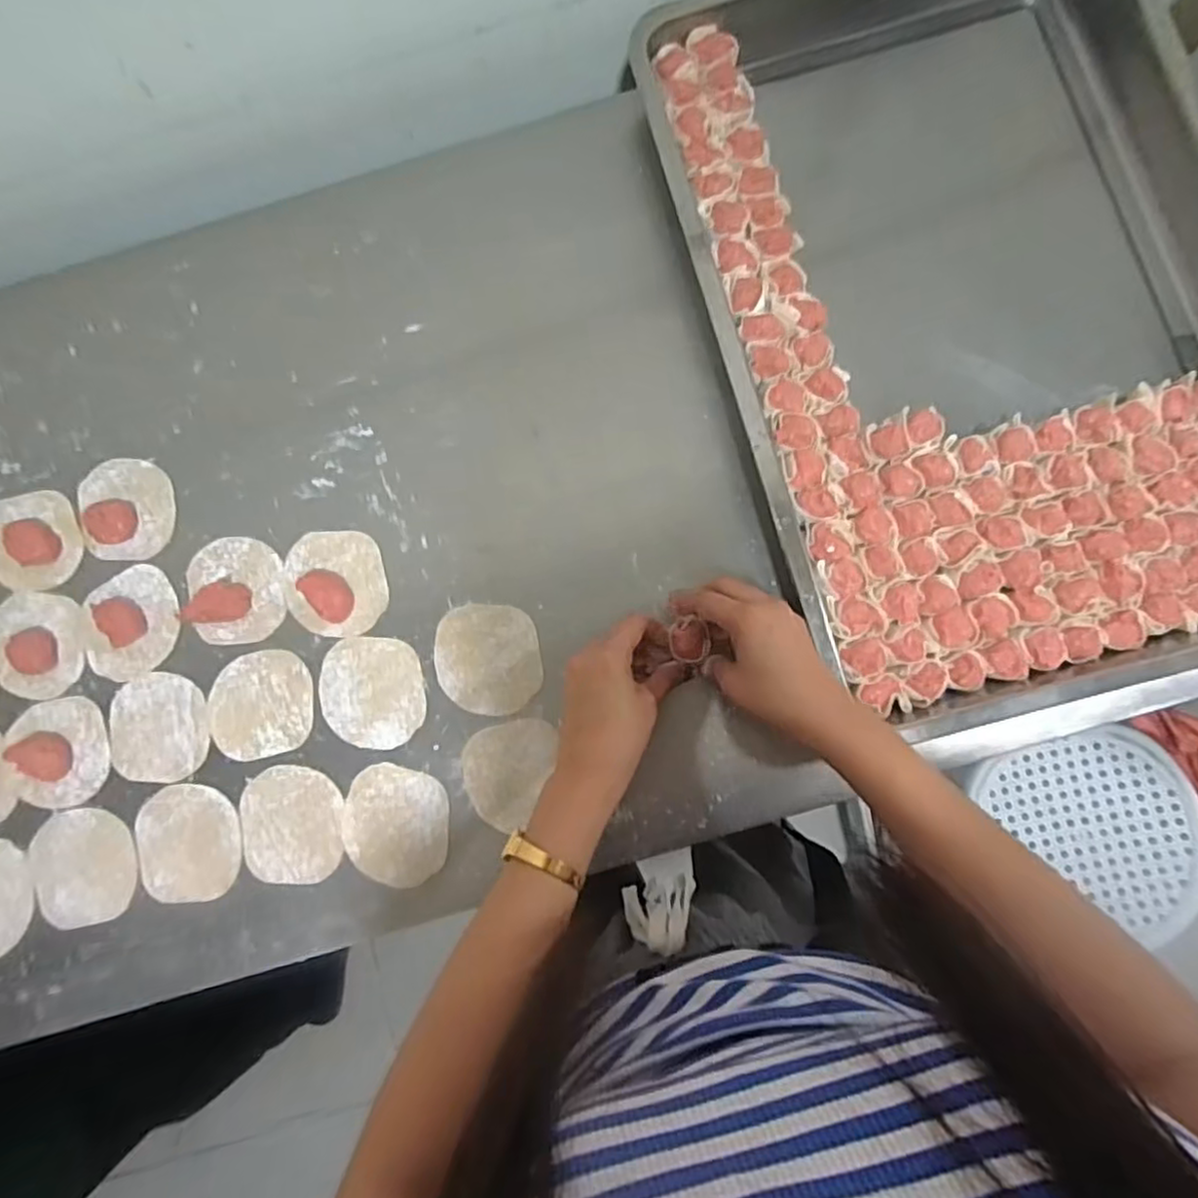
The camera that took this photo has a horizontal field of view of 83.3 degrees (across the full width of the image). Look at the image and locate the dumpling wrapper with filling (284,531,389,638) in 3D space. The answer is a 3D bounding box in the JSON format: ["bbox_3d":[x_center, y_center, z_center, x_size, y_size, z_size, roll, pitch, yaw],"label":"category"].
[{"bbox_3d":[-0.209,-0.014,0.525,0.079,0.020,0.083,-7,83,1],"label":"dumpling wrapper with filling"}]

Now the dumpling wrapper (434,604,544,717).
[{"bbox_3d":[-0.085,0.046,0.519,0.079,0.004,0.082,0,83,2],"label":"dumpling wrapper"}]

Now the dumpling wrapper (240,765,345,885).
[{"bbox_3d":[-0.234,0.172,0.513,0.079,0.004,0.084,-3,83,2],"label":"dumpling wrapper"}]

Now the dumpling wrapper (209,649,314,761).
[{"bbox_3d":[-0.264,0.083,0.527,0.080,0.004,0.080,0,83,2],"label":"dumpling wrapper"}]

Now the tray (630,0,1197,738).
[{"bbox_3d":[0.282,-0.236,0.514,0.397,0.062,0.596,-15,82,0],"label":"tray"}]

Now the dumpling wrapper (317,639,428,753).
[{"bbox_3d":[-0.175,0.072,0.521,0.079,0.004,0.084,0,83,2],"label":"dumpling wrapper"}]

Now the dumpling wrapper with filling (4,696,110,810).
[{"bbox_3d":[-0.424,0.120,0.524,0.072,0.014,0.082,-10,82,1],"label":"dumpling wrapper with filling"}]

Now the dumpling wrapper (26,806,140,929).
[{"bbox_3d":[-0.395,0.205,0.515,0.083,0.004,0.083,-8,83,1],"label":"dumpling wrapper"}]

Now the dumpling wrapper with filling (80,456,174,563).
[{"bbox_3d":[-0.389,-0.075,0.553,0.075,0.009,0.083,-13,82,0],"label":"dumpling wrapper with filling"}]

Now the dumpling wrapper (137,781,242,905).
[{"bbox_3d":[-0.313,0.187,0.516,0.078,0.005,0.085,0,83,2],"label":"dumpling wrapper"}]

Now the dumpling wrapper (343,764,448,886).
[{"bbox_3d":[-0.153,0.170,0.506,0.078,0.004,0.084,0,83,2],"label":"dumpling wrapper"}]

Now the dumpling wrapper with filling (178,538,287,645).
[{"bbox_3d":[-0.292,-0.007,0.540,0.081,0.007,0.083,-1,83,2],"label":"dumpling wrapper with filling"}]

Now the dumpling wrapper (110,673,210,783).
[{"bbox_3d":[-0.346,0.101,0.529,0.077,0.004,0.082,-6,83,1],"label":"dumpling wrapper"}]

